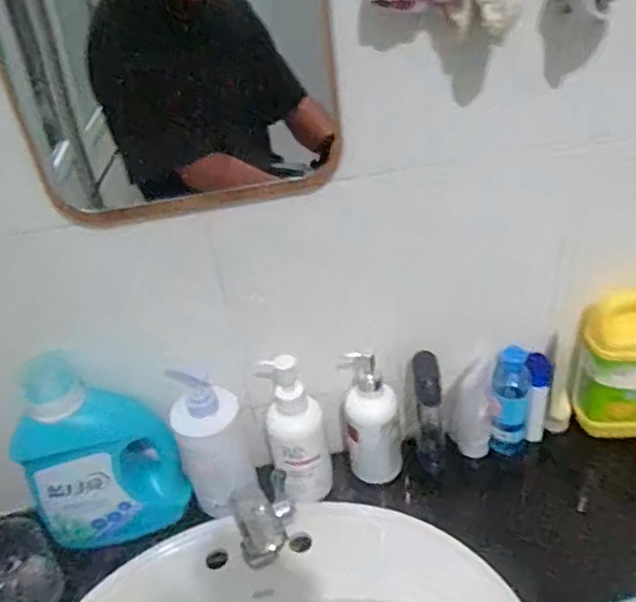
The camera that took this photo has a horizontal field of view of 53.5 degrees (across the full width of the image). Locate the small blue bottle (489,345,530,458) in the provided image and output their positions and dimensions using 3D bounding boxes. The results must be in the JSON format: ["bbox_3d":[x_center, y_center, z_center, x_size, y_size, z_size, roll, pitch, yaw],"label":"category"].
[{"bbox_3d":[0.249,0.133,0.815,0.046,0.156,0.044,7,38,20],"label":"small blue bottle"}]

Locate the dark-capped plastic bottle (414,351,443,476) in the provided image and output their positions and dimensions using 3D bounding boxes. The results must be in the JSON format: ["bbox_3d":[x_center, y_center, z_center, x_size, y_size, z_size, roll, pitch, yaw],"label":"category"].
[{"bbox_3d":[0.143,0.150,0.811,0.032,0.182,0.043,1,36,12],"label":"dark-capped plastic bottle"}]

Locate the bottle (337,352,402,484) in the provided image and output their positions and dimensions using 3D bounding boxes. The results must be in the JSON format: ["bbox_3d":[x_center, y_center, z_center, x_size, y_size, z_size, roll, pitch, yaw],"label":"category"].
[{"bbox_3d":[0.069,0.147,0.801,0.069,0.179,0.062,-3,36,7],"label":"bottle"}]

